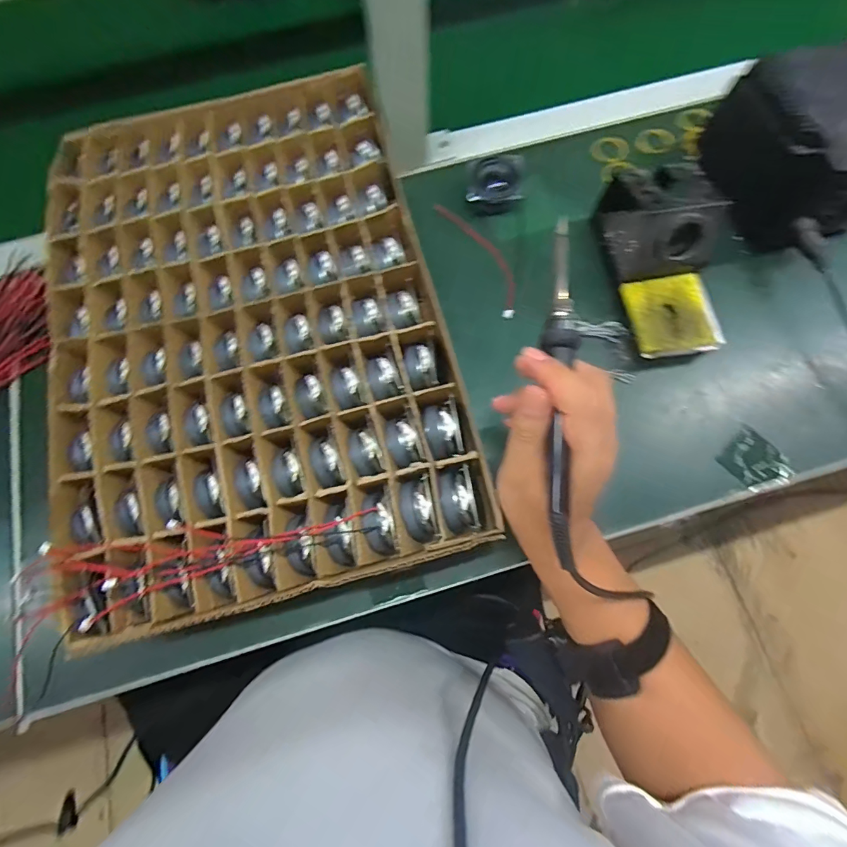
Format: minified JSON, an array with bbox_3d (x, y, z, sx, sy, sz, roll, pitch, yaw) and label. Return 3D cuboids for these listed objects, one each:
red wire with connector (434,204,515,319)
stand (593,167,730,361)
[{"bbox_3d":[0.056,-0.163,0.407,0.029,0.005,0.142,-26,75,-6],"label":"red wire with connector"},{"bbox_3d":[0.208,-0.145,0.362,0.078,0.072,0.170,-5,74,0],"label":"stand"}]

